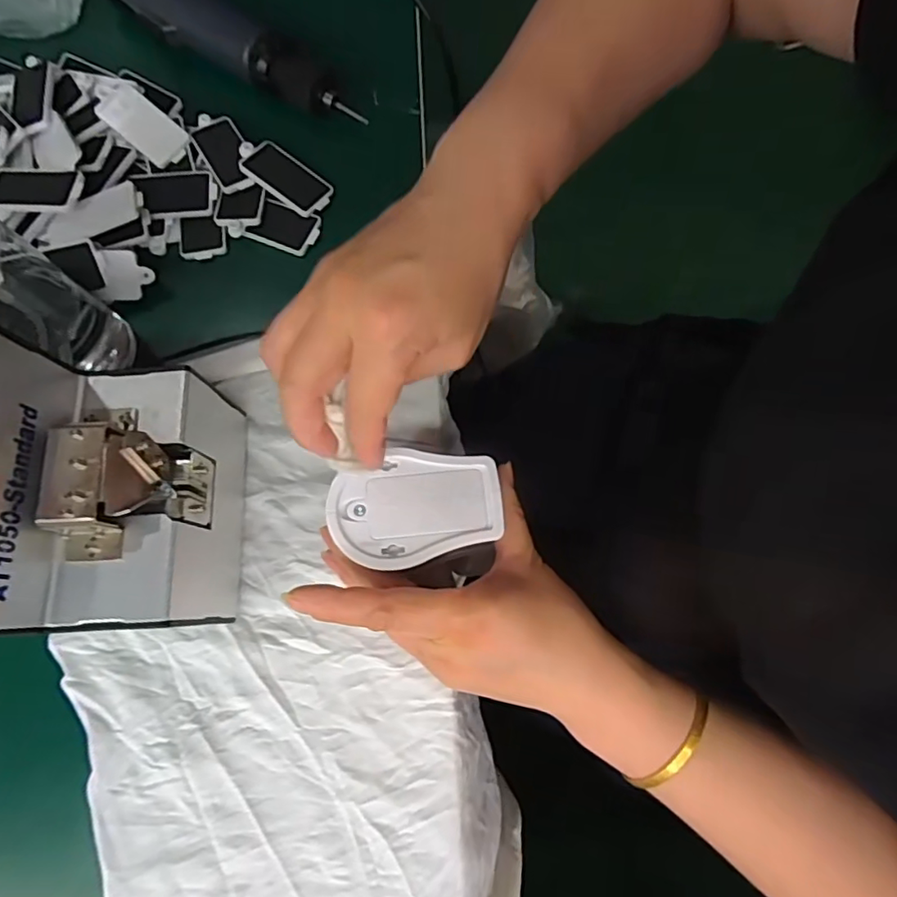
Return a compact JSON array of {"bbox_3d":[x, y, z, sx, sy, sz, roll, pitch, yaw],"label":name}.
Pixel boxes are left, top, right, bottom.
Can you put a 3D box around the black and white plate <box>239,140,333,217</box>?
[{"bbox_3d":[-0.114,-0.191,0.397,0.070,0.006,0.033,36,71,1],"label":"black and white plate"}]

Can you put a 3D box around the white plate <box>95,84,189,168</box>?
[{"bbox_3d":[-0.216,-0.229,0.400,0.066,0.004,0.033,39,90,-2],"label":"white plate"}]

